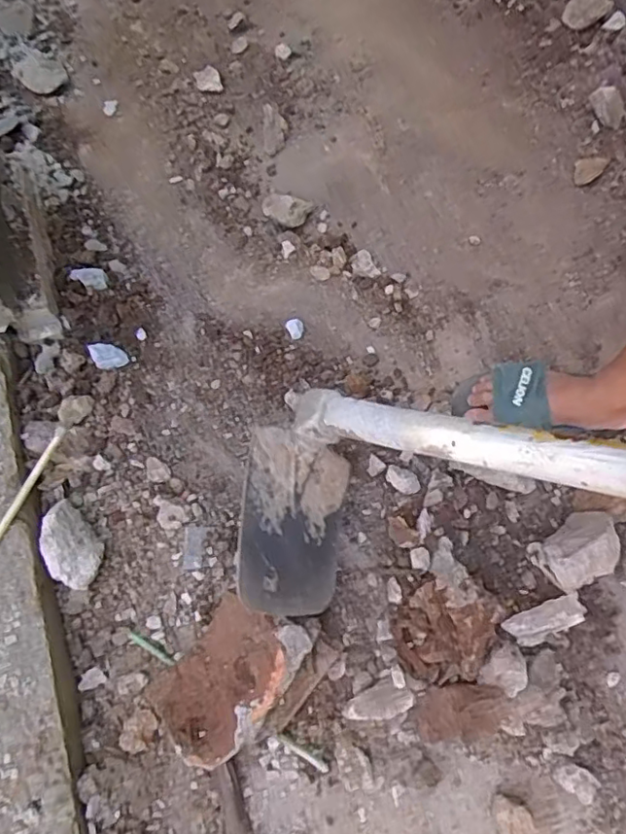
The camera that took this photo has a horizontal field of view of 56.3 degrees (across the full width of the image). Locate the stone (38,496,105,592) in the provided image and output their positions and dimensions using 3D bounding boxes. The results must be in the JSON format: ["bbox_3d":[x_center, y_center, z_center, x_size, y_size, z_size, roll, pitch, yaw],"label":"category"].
[{"bbox_3d":[-0.305,0.157,0.730,0.056,0.068,0.110,-31,76,-11],"label":"stone"}]

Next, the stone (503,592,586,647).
[{"bbox_3d":[0.278,0.248,0.708,0.089,0.051,0.044,-23,75,-9],"label":"stone"}]

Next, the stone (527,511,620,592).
[{"bbox_3d":[0.337,0.170,0.736,0.116,0.060,0.075,-29,76,-10],"label":"stone"}]

